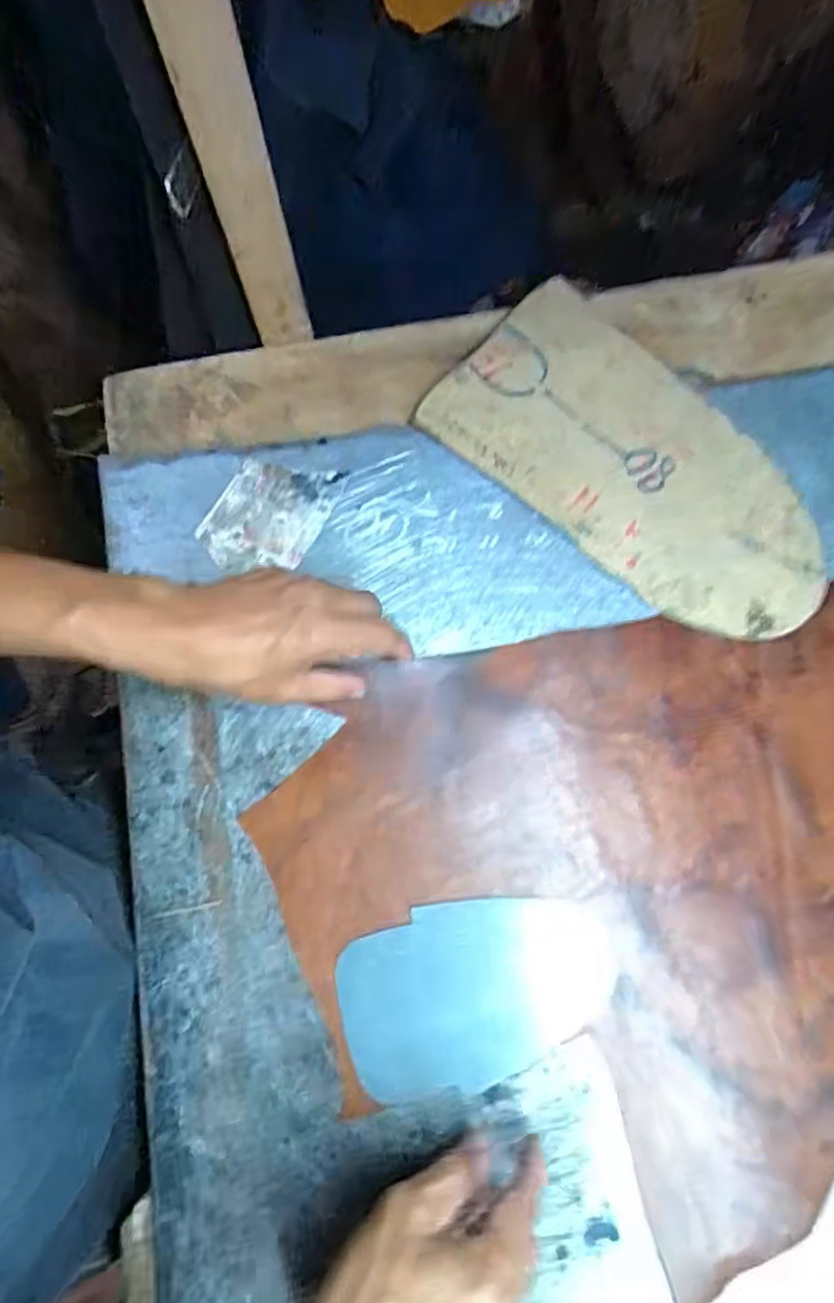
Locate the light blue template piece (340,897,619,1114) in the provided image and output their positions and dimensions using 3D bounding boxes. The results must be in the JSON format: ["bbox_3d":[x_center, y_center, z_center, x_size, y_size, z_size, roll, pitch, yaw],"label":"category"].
[{"bbox_3d":[0.037,0.207,0.395,0.163,0.004,0.103,-7,78,-2],"label":"light blue template piece"}]

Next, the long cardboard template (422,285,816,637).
[{"bbox_3d":[0.159,-0.132,0.466,0.294,0.008,0.150,41,82,6],"label":"long cardboard template"}]

